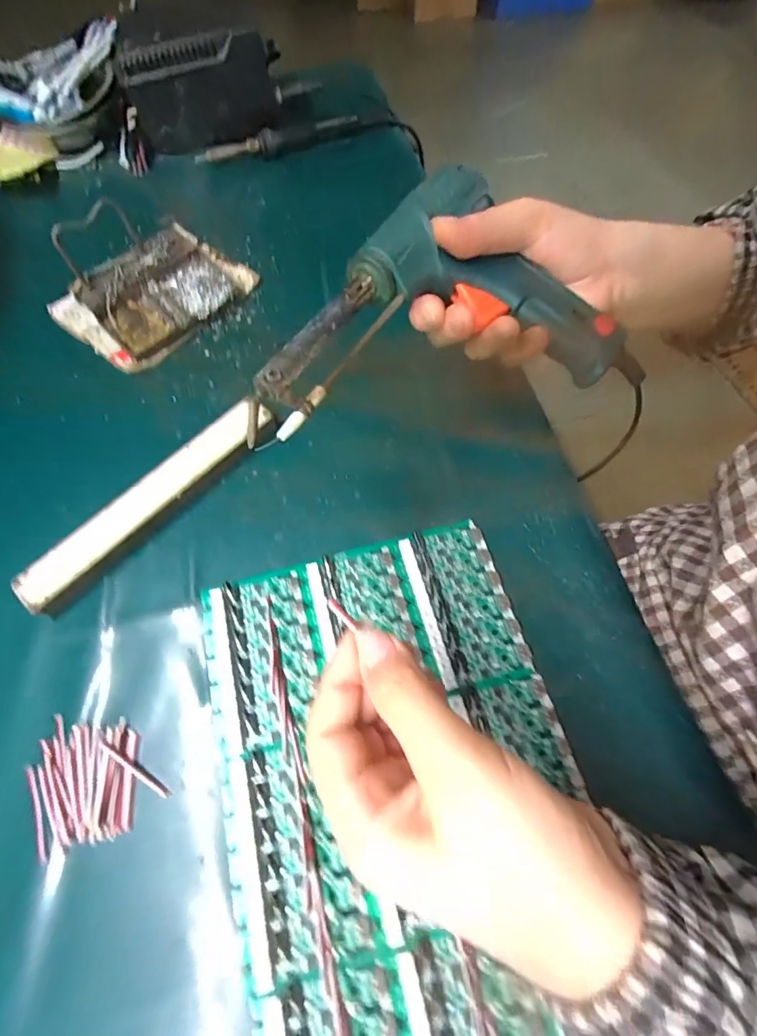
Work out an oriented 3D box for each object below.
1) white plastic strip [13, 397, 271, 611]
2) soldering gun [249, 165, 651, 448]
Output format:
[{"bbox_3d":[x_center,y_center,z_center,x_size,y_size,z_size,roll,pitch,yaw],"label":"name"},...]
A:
[{"bbox_3d":[-0.155,-0.014,0.321,0.032,0.019,0.193,39,72,16],"label":"white plastic strip"},{"bbox_3d":[0.024,-0.113,0.240,0.198,0.048,0.122,-17,66,-7],"label":"soldering gun"}]

